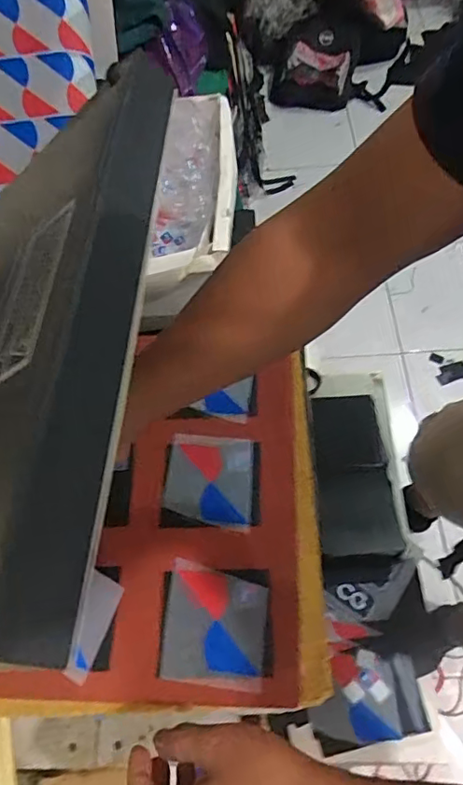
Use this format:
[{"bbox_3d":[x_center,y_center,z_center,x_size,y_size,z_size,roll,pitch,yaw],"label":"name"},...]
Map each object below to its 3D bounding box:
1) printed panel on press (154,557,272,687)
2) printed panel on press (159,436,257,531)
[{"bbox_3d":[-0.015,0.208,0.481,0.099,0.005,0.098,3,61,5],"label":"printed panel on press"},{"bbox_3d":[-0.020,0.090,0.547,0.095,0.013,0.098,2,61,5],"label":"printed panel on press"}]

